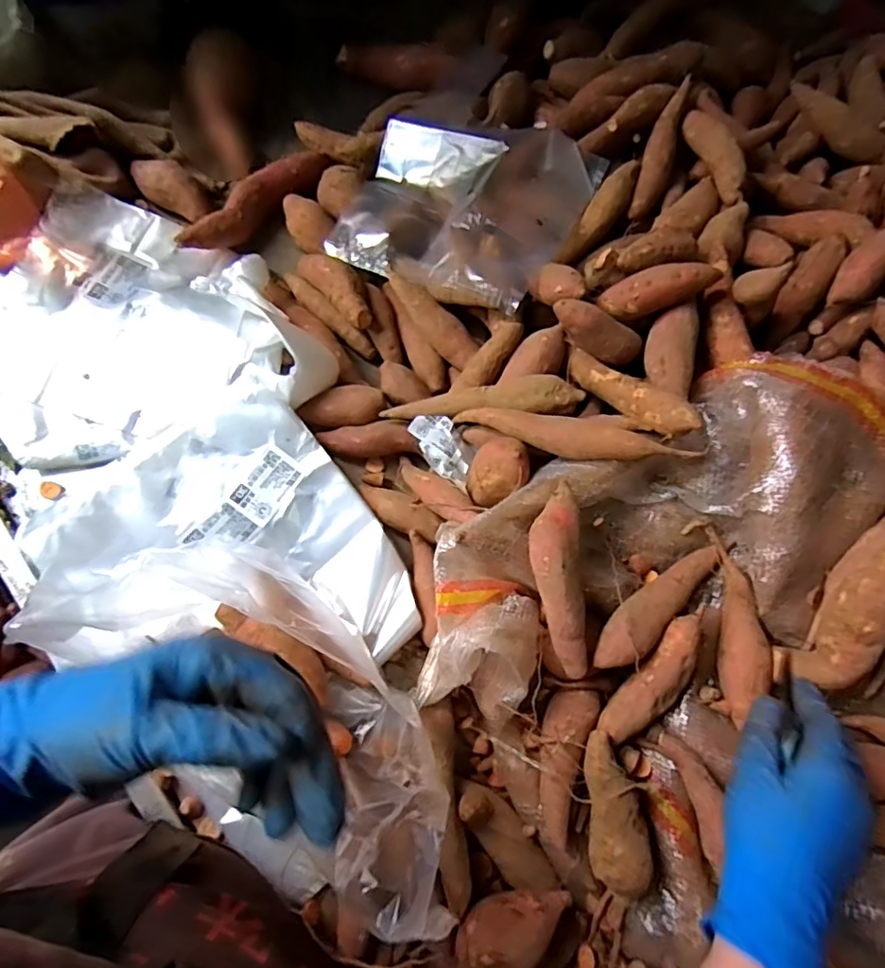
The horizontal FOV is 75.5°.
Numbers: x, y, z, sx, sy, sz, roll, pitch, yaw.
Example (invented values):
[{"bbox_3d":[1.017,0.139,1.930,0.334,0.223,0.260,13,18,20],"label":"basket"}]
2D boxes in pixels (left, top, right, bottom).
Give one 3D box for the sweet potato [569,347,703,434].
[{"bbox_3d":[0.146,-0.073,0.452,0.027,0.026,0.128,-33,43,-12],"label":"sweet potato"}]

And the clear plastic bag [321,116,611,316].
[{"bbox_3d":[0.024,-0.280,0.553,0.209,0.041,0.233,27,69,4],"label":"clear plastic bag"}]

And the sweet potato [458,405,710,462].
[{"bbox_3d":[0.094,-0.034,0.439,0.179,0.029,0.024,14,71,21],"label":"sweet potato"}]

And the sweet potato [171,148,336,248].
[{"bbox_3d":[-0.187,-0.287,0.574,0.035,0.040,0.182,40,70,9],"label":"sweet potato"}]

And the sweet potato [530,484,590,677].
[{"bbox_3d":[0.080,0.067,0.400,0.034,0.038,0.126,0,69,-7],"label":"sweet potato"}]

